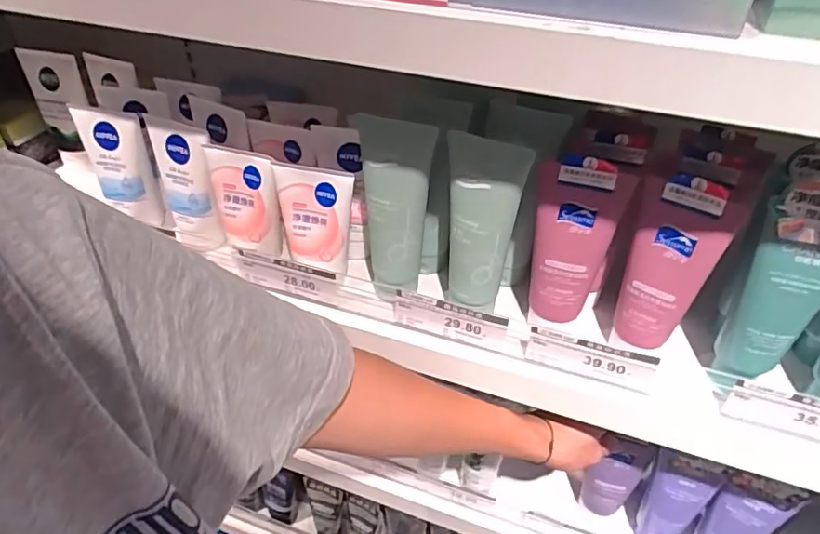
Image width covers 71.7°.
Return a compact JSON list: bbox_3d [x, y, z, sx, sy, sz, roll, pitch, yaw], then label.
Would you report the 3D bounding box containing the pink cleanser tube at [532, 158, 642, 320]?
[{"bbox_3d":[0.128,-0.018,0.450,0.064,0.138,0.033,10,42,11],"label":"pink cleanser tube"}]

